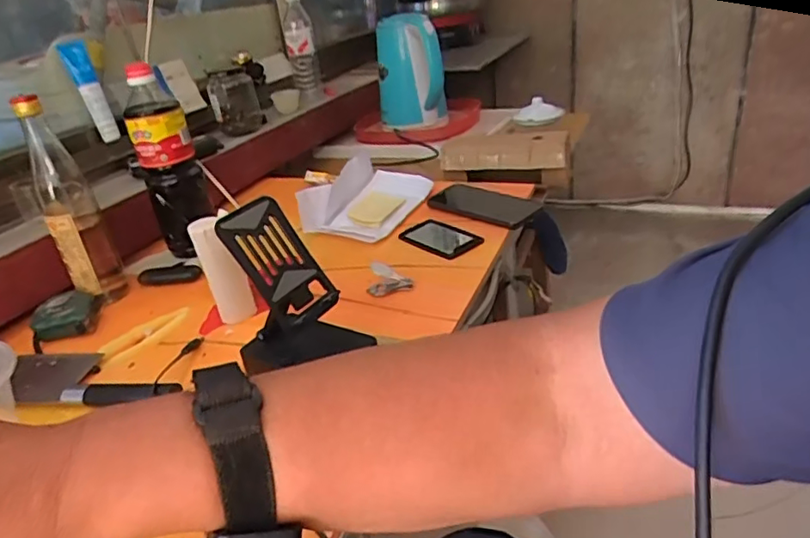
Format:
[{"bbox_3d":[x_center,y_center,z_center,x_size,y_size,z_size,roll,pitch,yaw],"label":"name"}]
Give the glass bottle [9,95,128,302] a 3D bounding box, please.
[{"bbox_3d":[-0.416,-0.077,0.713,0.062,0.253,0.070,-21,31,-25],"label":"glass bottle"}]

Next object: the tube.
[{"bbox_3d":[-0.500,-0.281,0.914,0.040,0.151,0.033,-23,32,-28],"label":"tube"}]

